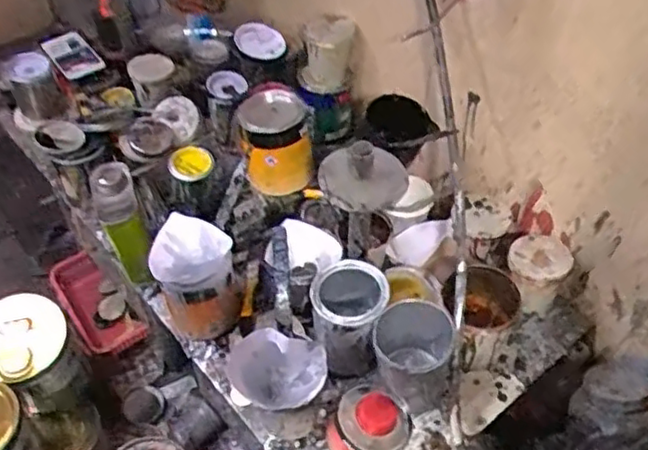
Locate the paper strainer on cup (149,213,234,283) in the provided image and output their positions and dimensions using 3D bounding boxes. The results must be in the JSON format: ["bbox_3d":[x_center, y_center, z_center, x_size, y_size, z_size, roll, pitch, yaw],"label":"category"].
[{"bbox_3d":[-0.190,0.042,0.928,0.100,0.056,0.089,25,53,20],"label":"paper strainer on cup"}]

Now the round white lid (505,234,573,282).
[{"bbox_3d":[0.320,0.049,1.001,0.083,0.018,0.088,-12,47,13],"label":"round white lid"}]

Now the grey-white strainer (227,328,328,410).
[{"bbox_3d":[-0.062,0.195,0.864,0.127,0.068,0.095,13,49,11],"label":"grey-white strainer"}]

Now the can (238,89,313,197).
[{"bbox_3d":[-0.075,-0.123,1.056,0.099,0.134,0.104,0,48,0],"label":"can"}]

